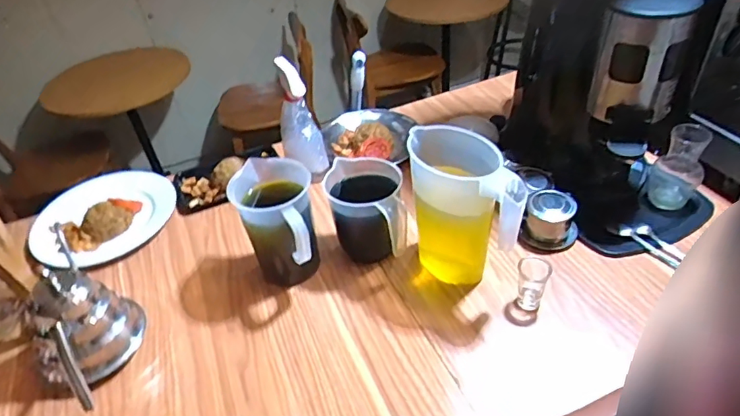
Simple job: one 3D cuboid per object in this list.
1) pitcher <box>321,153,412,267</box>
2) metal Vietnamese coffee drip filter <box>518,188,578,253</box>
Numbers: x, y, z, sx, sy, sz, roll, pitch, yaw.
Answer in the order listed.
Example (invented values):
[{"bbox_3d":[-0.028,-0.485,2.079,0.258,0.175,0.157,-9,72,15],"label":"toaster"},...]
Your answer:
[{"bbox_3d":[-0.003,0.013,0.798,0.123,0.142,0.136,1,41,9],"label":"pitcher"},{"bbox_3d":[0.282,0.021,0.805,0.089,0.069,0.079,9,43,18],"label":"metal Vietnamese coffee drip filter"}]

